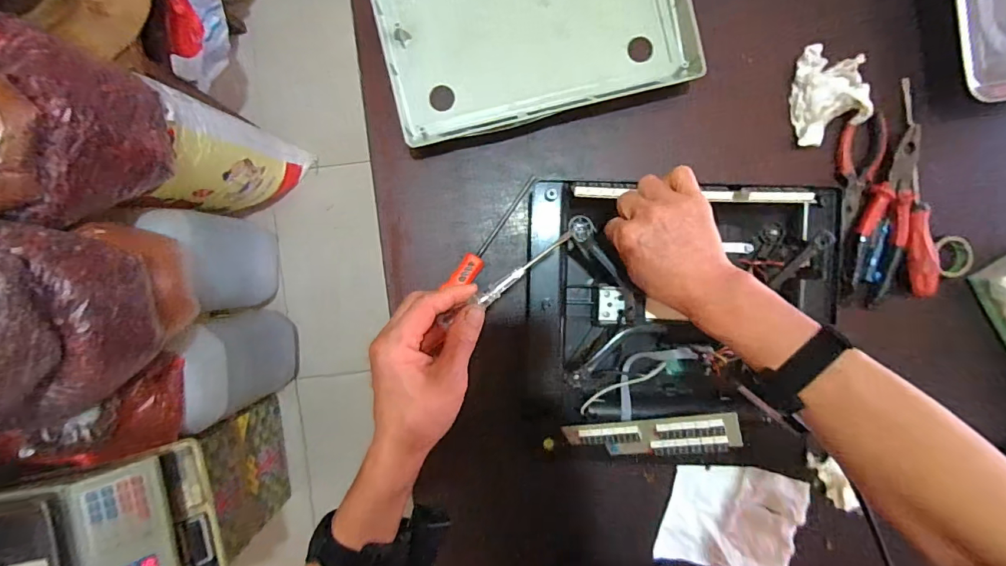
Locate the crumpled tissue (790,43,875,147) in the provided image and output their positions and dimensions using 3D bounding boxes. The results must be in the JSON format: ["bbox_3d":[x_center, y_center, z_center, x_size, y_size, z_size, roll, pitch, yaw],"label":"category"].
[{"bbox_3d":[0.379,-0.208,0.522,0.083,0.030,0.103,6,92,-1],"label":"crumpled tissue"}]

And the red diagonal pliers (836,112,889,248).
[{"bbox_3d":[0.415,-0.122,0.534,0.044,0.012,0.151,8,92,-1],"label":"red diagonal pliers"}]

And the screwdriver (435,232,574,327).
[{"bbox_3d":[0.004,-0.001,0.378,0.131,0.010,0.014,-35,92,-1],"label":"screwdriver"}]

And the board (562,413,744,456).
[{"bbox_3d":[0.161,0.167,0.495,0.175,0.018,0.051,-11,121,21],"label":"board"}]

